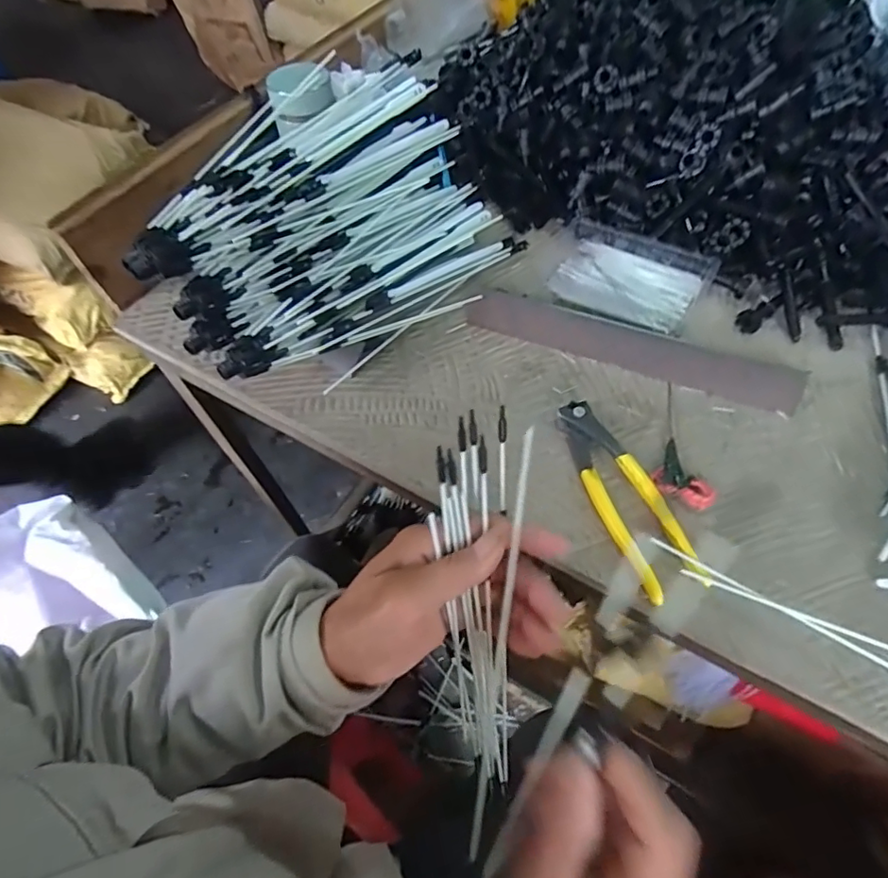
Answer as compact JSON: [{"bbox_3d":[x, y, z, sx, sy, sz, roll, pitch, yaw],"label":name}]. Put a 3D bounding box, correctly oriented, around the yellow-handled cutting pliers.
[{"bbox_3d":[0.131,0.037,0.399,0.048,0.014,0.157,-18,57,-9],"label":"yellow-handled cutting pliers"}]

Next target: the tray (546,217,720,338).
[{"bbox_3d":[0.175,-0.153,0.518,0.134,0.022,0.107,21,60,16],"label":"tray"}]

